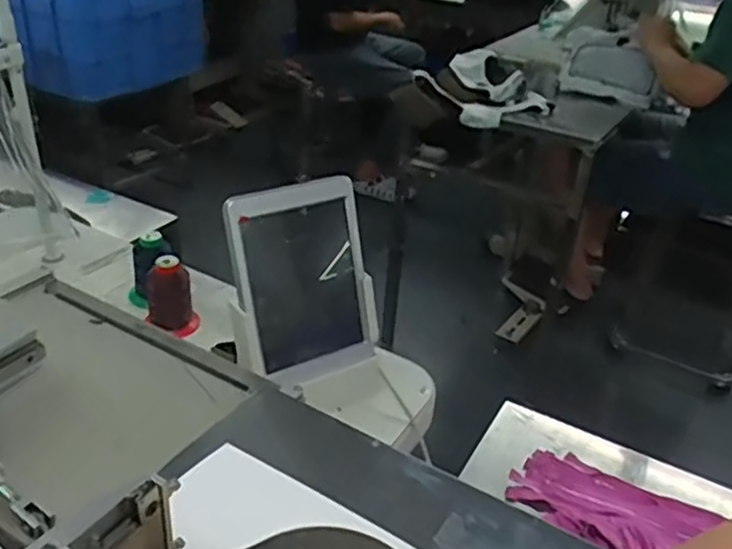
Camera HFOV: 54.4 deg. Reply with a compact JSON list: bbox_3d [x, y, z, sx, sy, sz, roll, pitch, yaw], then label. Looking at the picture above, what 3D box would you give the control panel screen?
[{"bbox_3d":[-0.062,0.004,0.767,0.155,0.204,0.026,-14,18,-29],"label":"control panel screen"}]

